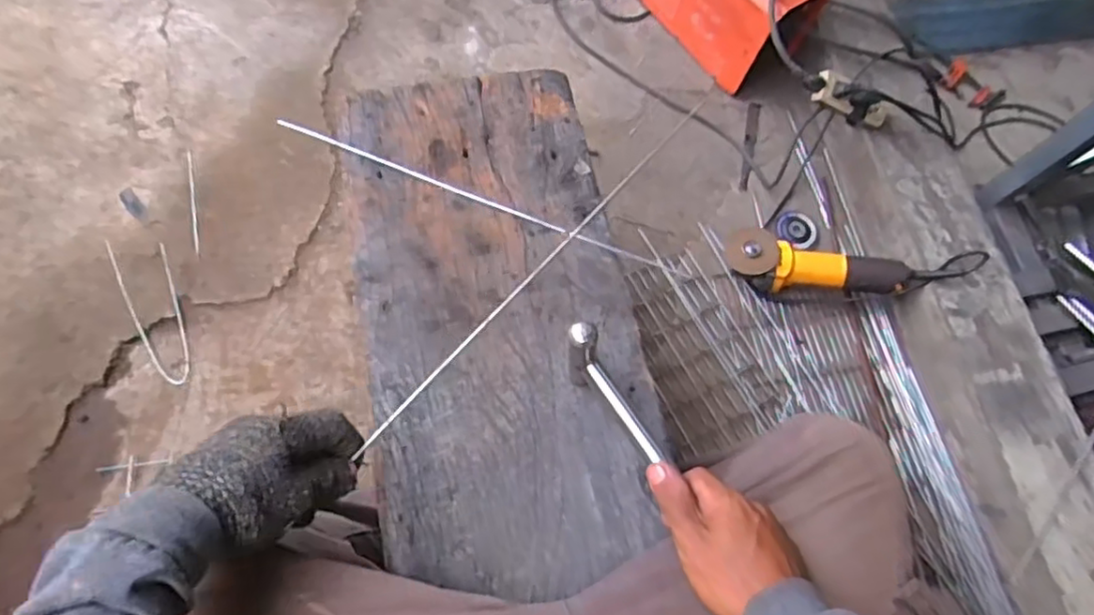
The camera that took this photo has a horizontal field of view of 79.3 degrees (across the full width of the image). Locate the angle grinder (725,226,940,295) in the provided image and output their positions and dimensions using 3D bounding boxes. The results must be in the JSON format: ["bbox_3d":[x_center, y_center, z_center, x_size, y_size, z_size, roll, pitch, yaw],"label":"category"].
[{"bbox_3d":[0.429,-0.059,1.043,0.305,0.103,0.075,9,68,-3],"label":"angle grinder"}]

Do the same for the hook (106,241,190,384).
[{"bbox_3d":[-0.600,-0.002,1.014,0.080,0.005,0.266,-23,74,-15],"label":"hook"}]

